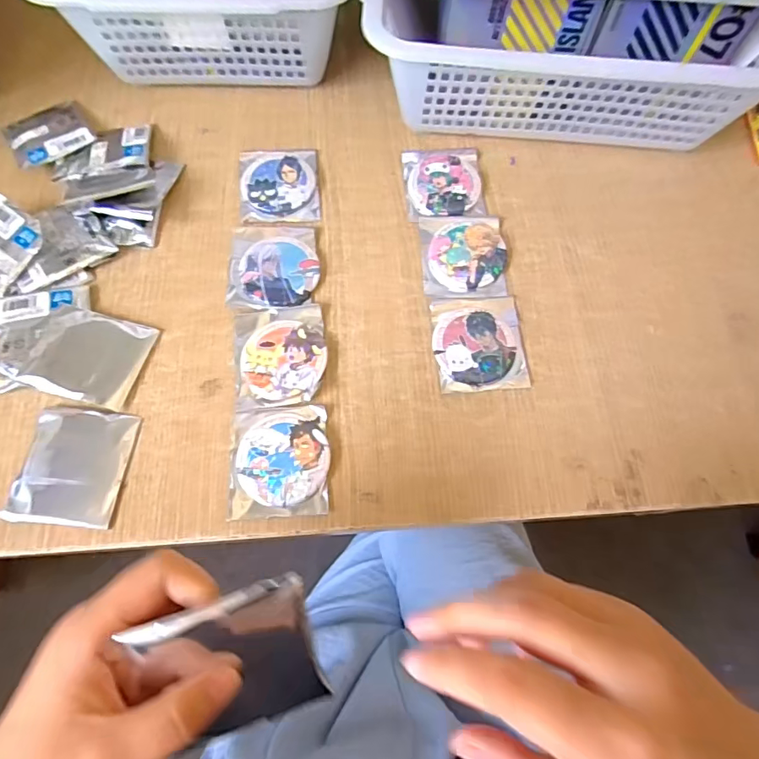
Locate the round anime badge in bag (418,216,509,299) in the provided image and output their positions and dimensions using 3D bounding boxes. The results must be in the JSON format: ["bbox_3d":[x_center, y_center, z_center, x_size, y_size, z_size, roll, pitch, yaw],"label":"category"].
[{"bbox_3d":[0.071,-0.104,0.408,0.069,0.009,0.078,-1,69,-3],"label":"round anime badge in bag"}]

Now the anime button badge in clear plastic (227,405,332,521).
[{"bbox_3d":[-0.069,0.057,0.343,0.067,0.008,0.076,-2,69,-4],"label":"anime button badge in clear plastic"}]

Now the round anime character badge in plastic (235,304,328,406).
[{"bbox_3d":[-0.074,-0.018,0.371,0.066,0.008,0.079,-5,69,-5],"label":"round anime character badge in plastic"}]

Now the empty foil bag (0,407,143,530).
[{"bbox_3d":[-0.210,0.059,0.338,0.069,0.007,0.078,7,69,0],"label":"empty foil bag"}]

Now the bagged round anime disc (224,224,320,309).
[{"bbox_3d":[-0.085,-0.092,0.398,0.071,0.007,0.076,1,69,-2],"label":"bagged round anime disc"}]

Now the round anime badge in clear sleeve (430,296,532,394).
[{"bbox_3d":[0.077,-0.029,0.381,0.070,0.009,0.079,-3,69,-4],"label":"round anime badge in clear sleeve"}]

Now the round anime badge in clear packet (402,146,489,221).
[{"bbox_3d":[0.057,-0.181,0.437,0.068,0.008,0.082,-3,69,-4],"label":"round anime badge in clear packet"}]

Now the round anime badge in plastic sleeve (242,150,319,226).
[{"bbox_3d":[-0.087,-0.169,0.428,0.068,0.007,0.084,-3,69,-4],"label":"round anime badge in plastic sleeve"}]

